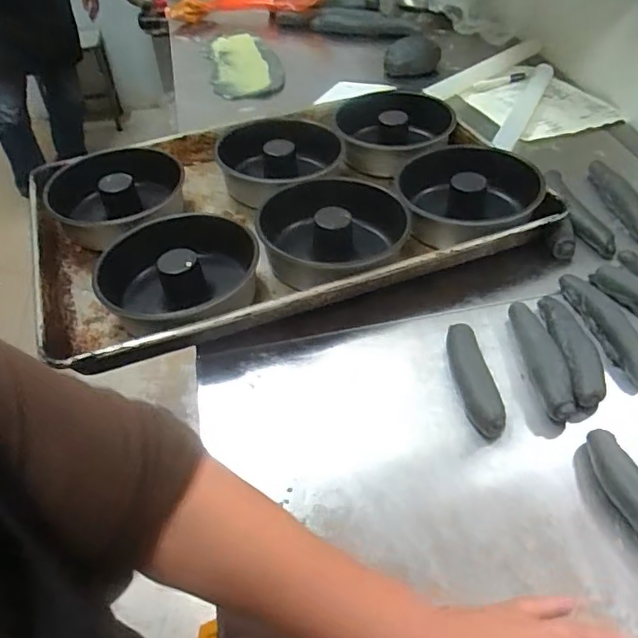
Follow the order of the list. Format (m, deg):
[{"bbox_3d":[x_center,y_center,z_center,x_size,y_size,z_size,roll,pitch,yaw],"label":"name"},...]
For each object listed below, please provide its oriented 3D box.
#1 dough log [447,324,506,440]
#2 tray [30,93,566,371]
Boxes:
[{"bbox_3d":[0.147,0.057,0.542,0.033,0.022,0.118,-6,46,-3],"label":"dough log"},{"bbox_3d":[-0.053,-0.154,0.730,0.582,0.062,0.404,-16,47,-13],"label":"tray"}]

